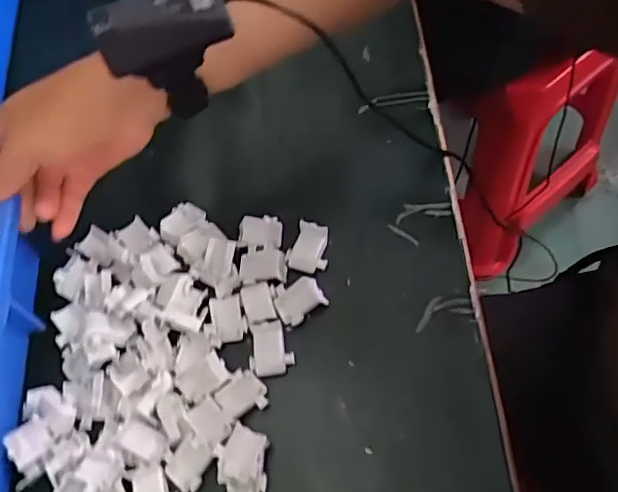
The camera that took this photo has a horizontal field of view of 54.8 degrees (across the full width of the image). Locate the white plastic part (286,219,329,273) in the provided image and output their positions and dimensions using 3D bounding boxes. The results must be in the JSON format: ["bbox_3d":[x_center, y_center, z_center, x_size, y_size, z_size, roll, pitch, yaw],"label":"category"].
[{"bbox_3d":[0.000,0.000,0.427,0.029,0.013,0.033,10,64,11],"label":"white plastic part"}]

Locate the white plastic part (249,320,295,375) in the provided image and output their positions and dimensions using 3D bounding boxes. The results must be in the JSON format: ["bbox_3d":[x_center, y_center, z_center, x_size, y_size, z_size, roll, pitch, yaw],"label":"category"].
[{"bbox_3d":[-0.024,0.068,0.396,0.029,0.006,0.034,0,77,1],"label":"white plastic part"}]

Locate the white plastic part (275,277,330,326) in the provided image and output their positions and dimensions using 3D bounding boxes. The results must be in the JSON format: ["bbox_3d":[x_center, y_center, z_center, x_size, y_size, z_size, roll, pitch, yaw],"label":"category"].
[{"bbox_3d":[-0.006,0.037,0.412,0.033,0.006,0.029,-22,63,-5],"label":"white plastic part"}]

